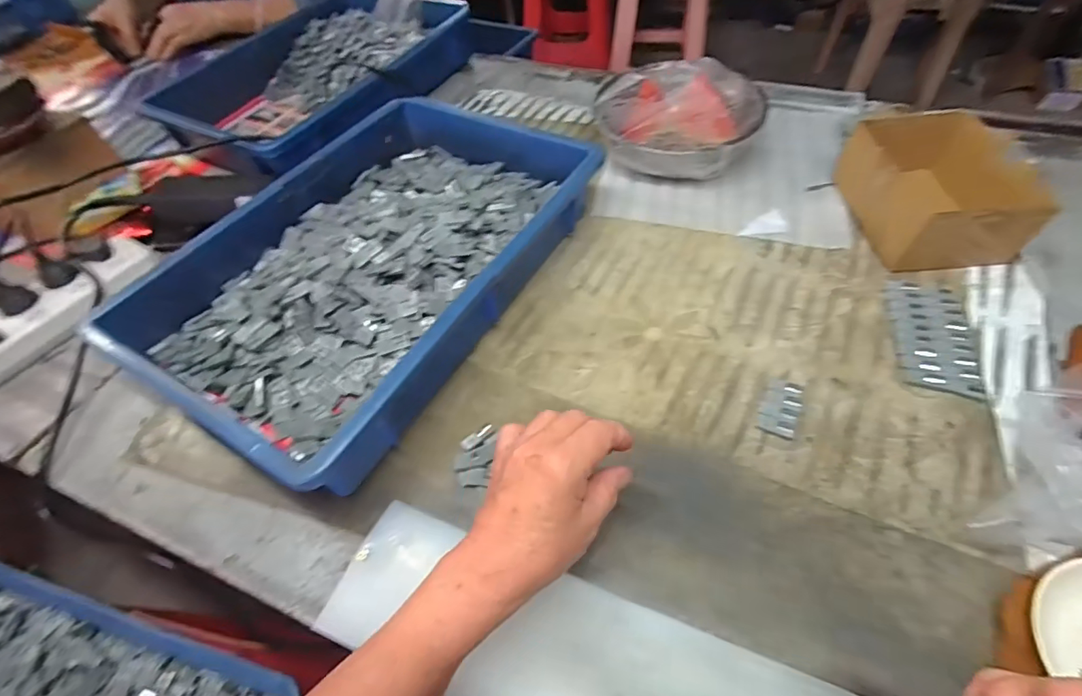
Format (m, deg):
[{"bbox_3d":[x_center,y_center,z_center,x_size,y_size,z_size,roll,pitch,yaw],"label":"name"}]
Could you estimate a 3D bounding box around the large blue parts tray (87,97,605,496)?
[{"bbox_3d":[-0.162,-0.094,0.505,0.293,0.082,0.433,23,59,21],"label":"large blue parts tray"}]

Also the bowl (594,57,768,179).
[{"bbox_3d":[0.169,-0.280,0.612,0.184,0.076,0.184,-3,53,4],"label":"bowl"}]

